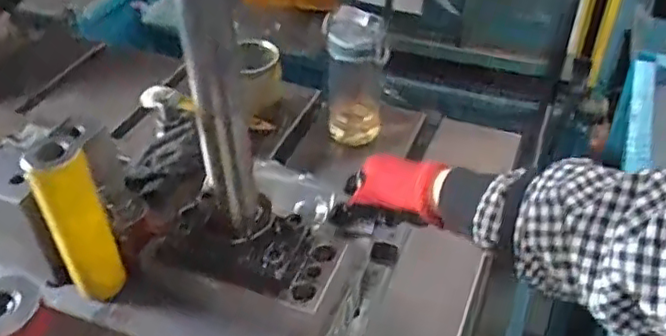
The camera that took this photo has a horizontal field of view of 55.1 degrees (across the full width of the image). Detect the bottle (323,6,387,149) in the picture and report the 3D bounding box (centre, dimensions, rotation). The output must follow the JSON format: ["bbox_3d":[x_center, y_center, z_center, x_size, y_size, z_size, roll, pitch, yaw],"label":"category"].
[{"bbox_3d":[0.030,-0.122,0.847,0.078,0.185,0.071,-1,42,-1],"label":"bottle"}]

